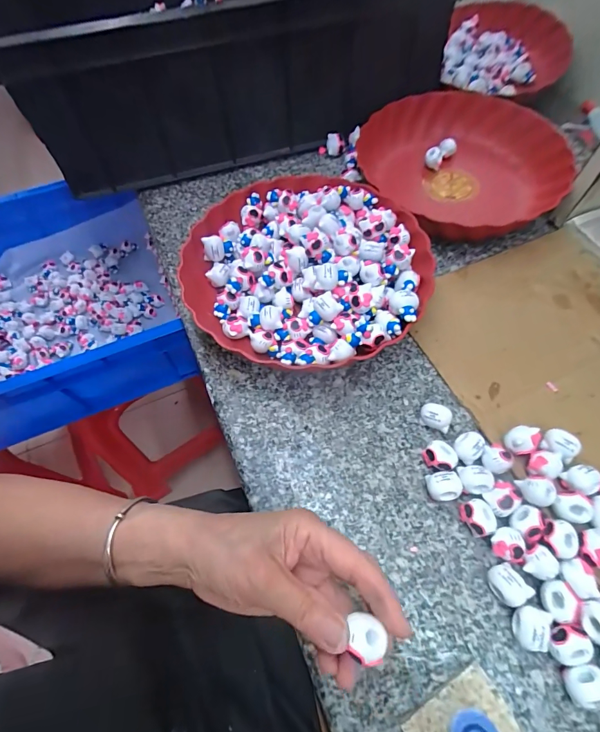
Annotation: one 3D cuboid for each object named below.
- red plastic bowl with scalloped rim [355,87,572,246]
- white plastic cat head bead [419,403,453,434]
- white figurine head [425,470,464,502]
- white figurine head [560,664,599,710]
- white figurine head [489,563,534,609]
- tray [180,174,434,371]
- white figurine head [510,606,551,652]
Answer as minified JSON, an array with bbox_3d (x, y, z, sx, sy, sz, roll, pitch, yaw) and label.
[{"bbox_3d":[0.200,-0.259,0.469,0.198,0.049,0.205,-1,62,3],"label":"red plastic bowl with scalloped rim"},{"bbox_3d":[0.118,0.045,0.331,0.025,0.021,0.020,22,66,14],"label":"white plastic cat head bead"},{"bbox_3d":[0.115,0.096,0.303,0.027,0.021,0.021,-14,63,-4],"label":"white figurine head"},{"bbox_3d":[0.182,0.204,0.242,0.024,0.021,0.020,-6,62,0],"label":"white figurine head"},{"bbox_3d":[0.145,0.156,0.269,0.022,0.022,0.025,-33,65,-13],"label":"white figurine head"},{"bbox_3d":[0.010,-0.097,0.388,0.228,0.057,0.213,30,68,17],"label":"tray"},{"bbox_3d":[0.155,0.176,0.257,0.020,0.022,0.024,19,65,13],"label":"white figurine head"}]

